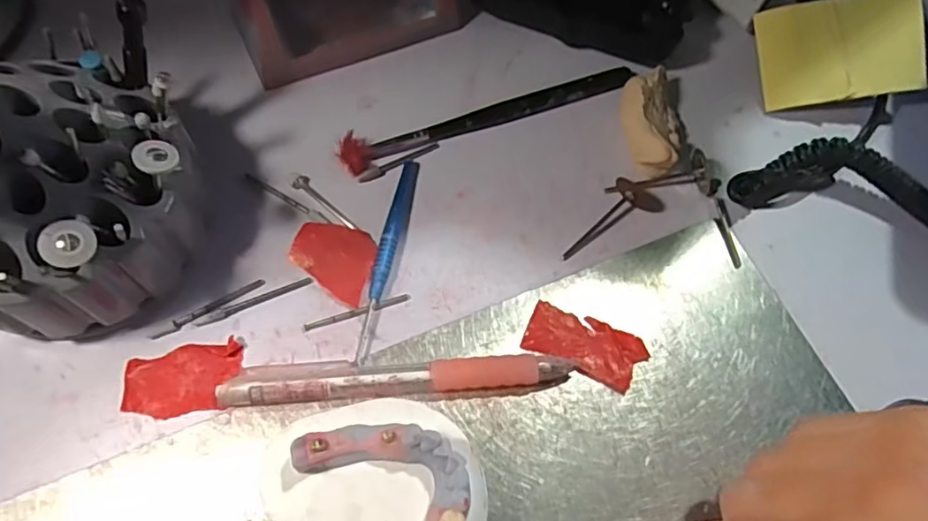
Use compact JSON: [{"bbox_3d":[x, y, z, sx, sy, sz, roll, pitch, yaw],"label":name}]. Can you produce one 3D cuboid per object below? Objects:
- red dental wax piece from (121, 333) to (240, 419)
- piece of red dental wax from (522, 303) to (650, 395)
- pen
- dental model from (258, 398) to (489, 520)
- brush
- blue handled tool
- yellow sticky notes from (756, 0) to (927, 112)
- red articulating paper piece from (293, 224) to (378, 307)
[{"bbox_3d":[-0.109,0.046,0.231,0.044,0.005,0.026,-10,67,-8],"label":"red dental wax piece"},{"bbox_3d":[0.049,0.034,0.244,0.047,0.005,0.024,25,67,8],"label":"piece of red dental wax"},{"bbox_3d":[-0.025,0.044,0.232,0.130,0.012,0.016,-3,66,-5],"label":"pen"},{"bbox_3d":[-0.027,0.082,0.202,0.066,0.030,0.077,-34,72,-17],"label":"dental model"},{"bbox_3d":[0.012,-0.069,0.285,0.144,0.014,0.015,-19,68,-11],"label":"brush"},{"bbox_3d":[-0.033,-0.003,0.256,0.009,0.007,0.096,12,66,2],"label":"blue handled tool"},{"bbox_3d":[0.186,-0.105,0.295,0.071,0.005,0.050,-6,87,11],"label":"yellow sticky notes"},{"bbox_3d":[-0.056,-0.001,0.256,0.036,0.004,0.030,19,66,5],"label":"red articulating paper piece"}]

